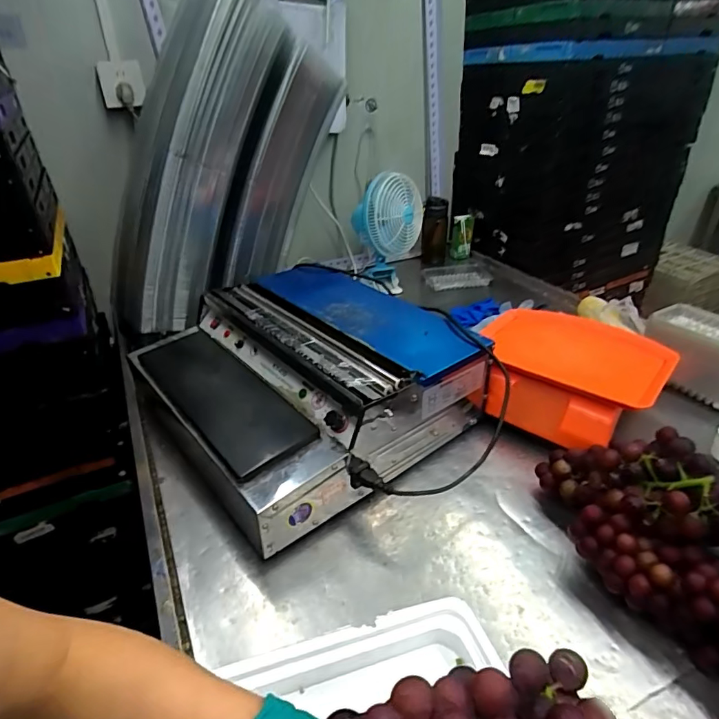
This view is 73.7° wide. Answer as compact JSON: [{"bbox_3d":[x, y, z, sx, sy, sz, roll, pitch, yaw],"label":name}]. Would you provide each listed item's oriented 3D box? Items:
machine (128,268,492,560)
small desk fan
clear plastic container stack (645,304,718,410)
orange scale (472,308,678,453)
[{"bbox_3d":[-0.105,0.002,0.849,0.444,0.154,0.563,-23,37,-32],"label":"machine"},{"bbox_3d":[0.080,-0.369,1.335,0.191,0.292,0.247,1,31,4],"label":"small desk fan"},{"bbox_3d":[0.662,-0.004,0.922,0.114,0.126,0.204,-14,35,-22],"label":"clear plastic container stack"},{"bbox_3d":[0.354,0.035,0.833,0.297,0.158,0.233,15,35,25],"label":"orange scale"}]

